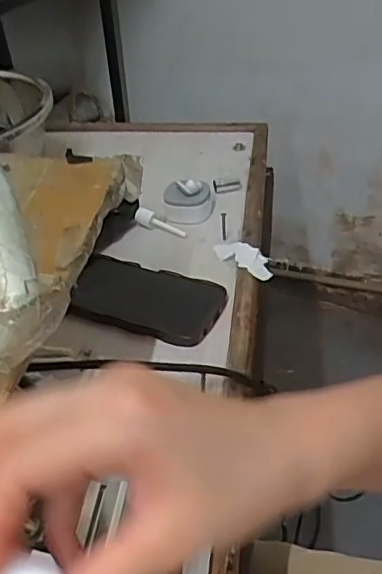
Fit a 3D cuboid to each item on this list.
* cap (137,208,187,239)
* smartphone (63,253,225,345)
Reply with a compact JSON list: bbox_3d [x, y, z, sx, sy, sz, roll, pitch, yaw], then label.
[{"bbox_3d":[-0.034,-0.073,0.672,0.065,0.020,0.018,23,48,10],"label":"cap"},{"bbox_3d":[-0.045,0.009,0.567,0.152,0.005,0.082,15,46,20],"label":"smartphone"}]

